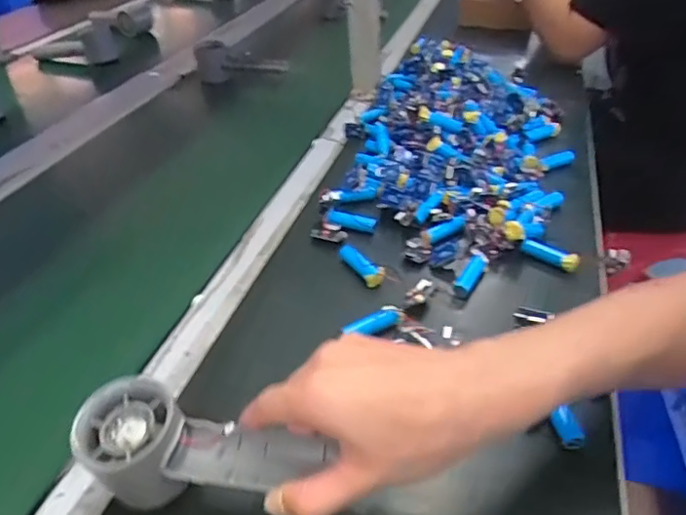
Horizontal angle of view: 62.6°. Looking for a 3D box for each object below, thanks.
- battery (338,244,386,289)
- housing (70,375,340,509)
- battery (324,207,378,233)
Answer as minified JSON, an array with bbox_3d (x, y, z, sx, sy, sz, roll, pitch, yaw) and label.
[{"bbox_3d":[0.017,0.006,0.521,0.015,0.018,0.058,-21,41,-24],"label":"battery"},{"bbox_3d":[-0.083,0.117,0.332,0.142,0.051,0.054,9,39,2],"label":"housing"},{"bbox_3d":[0.008,-0.038,0.578,0.052,0.012,0.017,14,39,-3],"label":"battery"}]

